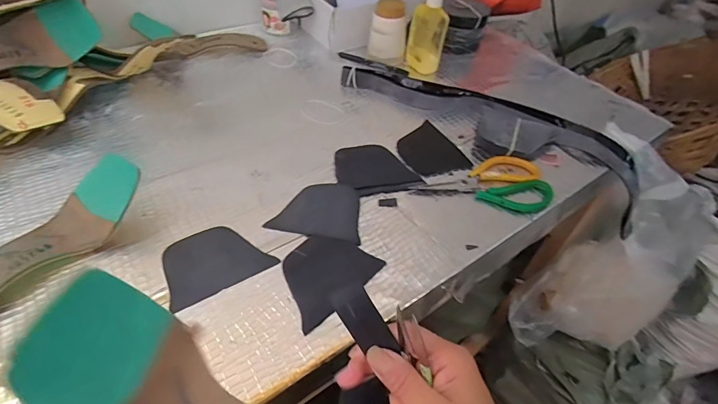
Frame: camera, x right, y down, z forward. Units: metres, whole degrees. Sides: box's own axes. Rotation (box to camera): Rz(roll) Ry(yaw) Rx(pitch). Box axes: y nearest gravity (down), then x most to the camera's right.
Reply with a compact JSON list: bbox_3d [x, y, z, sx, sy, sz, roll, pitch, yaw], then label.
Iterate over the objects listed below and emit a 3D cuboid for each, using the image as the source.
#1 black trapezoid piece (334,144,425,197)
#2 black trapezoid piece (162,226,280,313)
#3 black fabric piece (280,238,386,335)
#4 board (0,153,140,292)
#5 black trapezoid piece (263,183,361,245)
[{"bbox_3d":[0.024,-0.049,0.560,0.110,0.010,0.090,-8,48,-13],"label":"black trapezoid piece"},{"bbox_3d":[-0.165,0.064,0.448,0.109,0.005,0.085,-24,54,-25],"label":"black trapezoid piece"},{"bbox_3d":[-0.041,0.077,0.443,0.087,0.005,0.113,35,53,24],"label":"black fabric piece"},{"bbox_3d":[-0.336,0.037,0.410,0.080,0.057,0.230,32,52,22],"label":"board"},{"bbox_3d":[-0.047,0.009,0.501,0.107,0.006,0.089,12,47,5],"label":"black trapezoid piece"}]

